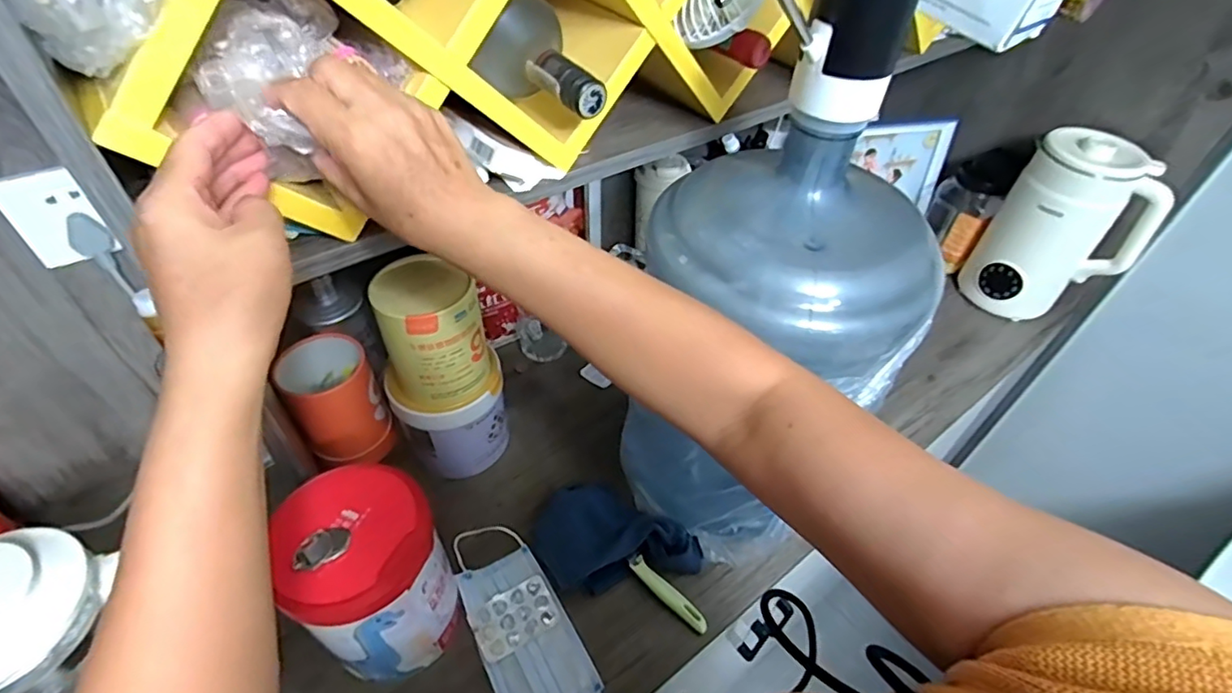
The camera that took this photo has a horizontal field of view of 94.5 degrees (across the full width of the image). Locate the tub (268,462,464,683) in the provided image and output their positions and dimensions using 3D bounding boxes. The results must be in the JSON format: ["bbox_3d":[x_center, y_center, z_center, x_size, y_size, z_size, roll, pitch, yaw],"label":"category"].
[{"bbox_3d":[-0.214,0.213,0.521,0.113,0.191,0.114,1,46,-2],"label":"tub"}]

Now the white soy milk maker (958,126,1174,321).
[{"bbox_3d":[0.689,-0.175,0.882,0.184,0.273,0.118,24,49,20],"label":"white soy milk maker"}]

